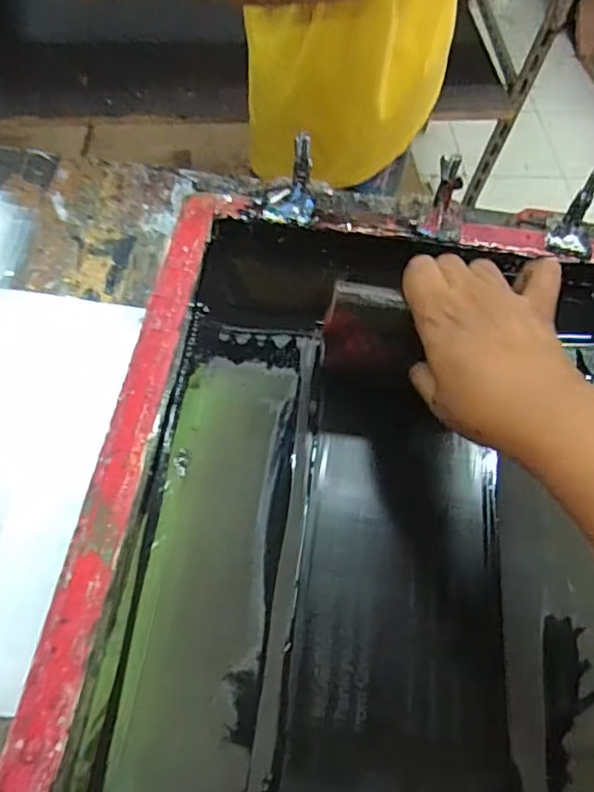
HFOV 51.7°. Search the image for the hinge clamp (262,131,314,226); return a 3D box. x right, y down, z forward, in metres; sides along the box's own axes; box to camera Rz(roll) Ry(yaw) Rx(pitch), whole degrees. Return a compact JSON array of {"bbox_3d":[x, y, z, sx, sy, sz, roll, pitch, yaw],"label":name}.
[{"bbox_3d":[-0.005,-0.176,0.499,0.041,0.048,0.053,5,61,-1],"label":"hinge clamp"}]

